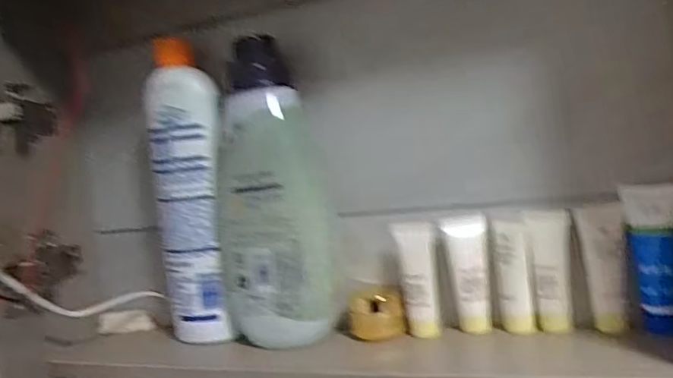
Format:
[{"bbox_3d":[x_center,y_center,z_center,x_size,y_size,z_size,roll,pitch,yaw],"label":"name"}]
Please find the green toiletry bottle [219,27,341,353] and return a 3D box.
[{"bbox_3d":[-0.051,0.004,0.481,0.076,0.233,0.055,-2,7,45],"label":"green toiletry bottle"}]

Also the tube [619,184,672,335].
[{"bbox_3d":[0.213,0.046,0.403,0.033,0.096,0.021,-5,5,20],"label":"tube"}]

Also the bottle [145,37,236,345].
[{"bbox_3d":[-0.124,0.002,0.517,0.057,0.251,0.045,-8,5,-15],"label":"bottle"}]

